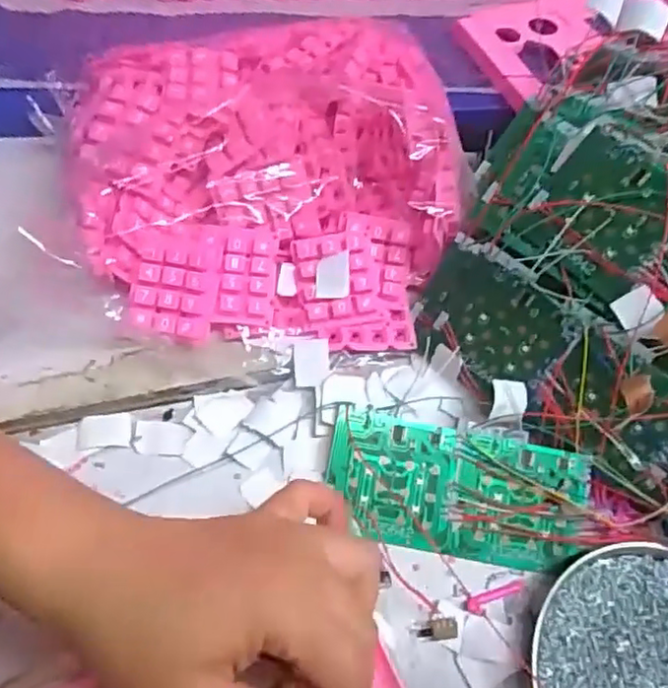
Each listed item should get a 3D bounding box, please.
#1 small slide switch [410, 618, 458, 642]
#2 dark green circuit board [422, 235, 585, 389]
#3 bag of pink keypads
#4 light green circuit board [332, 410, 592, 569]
[{"bbox_3d":[0.051,0.146,0.334,0.023,0.007,0.009,-11,60,15],"label":"small slide switch"},{"bbox_3d":[0.093,-0.017,0.383,0.088,0.064,0.010,42,29,20],"label":"dark green circuit board"},{"bbox_3d":[-0.039,-0.096,0.397,0.227,0.087,0.186,-3,59,-7],"label":"bag of pink keypads"},{"bbox_3d":[0.066,0.082,0.364,0.139,0.004,0.067,11,80,2],"label":"light green circuit board"}]

